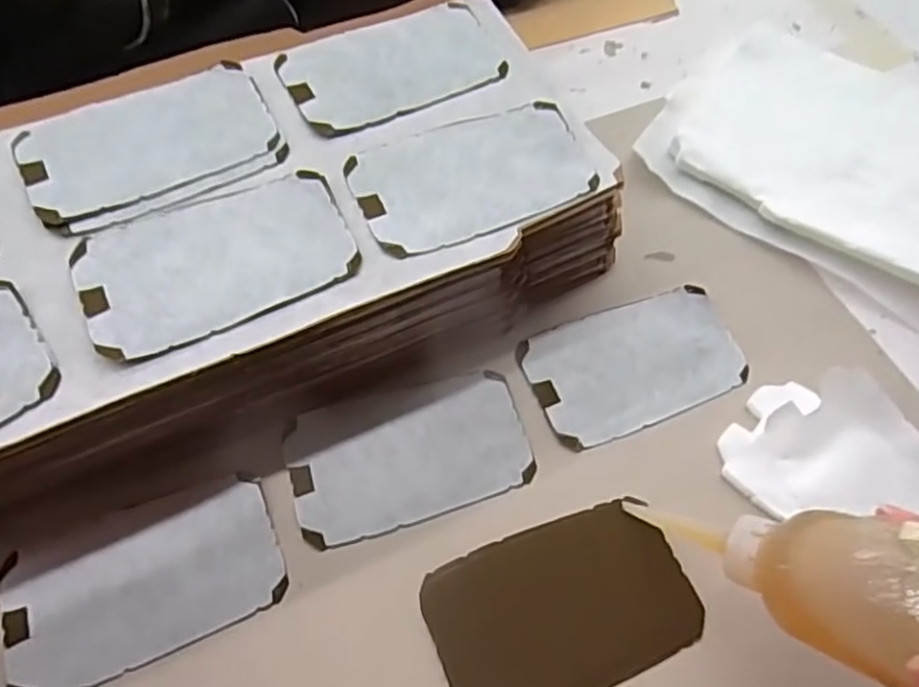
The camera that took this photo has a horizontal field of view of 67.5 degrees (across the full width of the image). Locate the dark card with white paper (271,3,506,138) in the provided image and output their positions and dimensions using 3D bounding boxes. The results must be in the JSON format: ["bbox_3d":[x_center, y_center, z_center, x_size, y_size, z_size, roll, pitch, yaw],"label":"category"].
[{"bbox_3d":[-0.037,-0.159,0.390,0.120,0.004,0.070,-24,66,-17],"label":"dark card with white paper"}]

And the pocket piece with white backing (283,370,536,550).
[{"bbox_3d":[-0.026,0.055,0.351,0.119,0.004,0.071,-14,63,-11],"label":"pocket piece with white backing"}]

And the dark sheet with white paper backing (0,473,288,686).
[{"bbox_3d":[-0.144,0.107,0.315,0.118,0.004,0.069,-19,64,-13],"label":"dark sheet with white paper backing"}]

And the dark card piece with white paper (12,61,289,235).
[{"bbox_3d":[-0.155,-0.100,0.348,0.120,0.005,0.077,-23,66,-17],"label":"dark card piece with white paper"}]

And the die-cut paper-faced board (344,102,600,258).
[{"bbox_3d":[0.007,-0.087,0.353,0.119,0.005,0.069,-20,65,-15],"label":"die-cut paper-faced board"}]

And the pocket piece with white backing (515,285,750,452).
[{"bbox_3d":[0.098,0.011,0.384,0.119,0.005,0.070,-18,64,-13],"label":"pocket piece with white backing"}]

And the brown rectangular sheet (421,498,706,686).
[{"bbox_3d":[0.048,0.122,0.318,0.119,0.004,0.075,-19,64,-13],"label":"brown rectangular sheet"}]

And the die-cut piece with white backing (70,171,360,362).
[{"bbox_3d":[-0.112,-0.041,0.318,0.120,0.004,0.072,-24,65,-16],"label":"die-cut piece with white backing"}]

